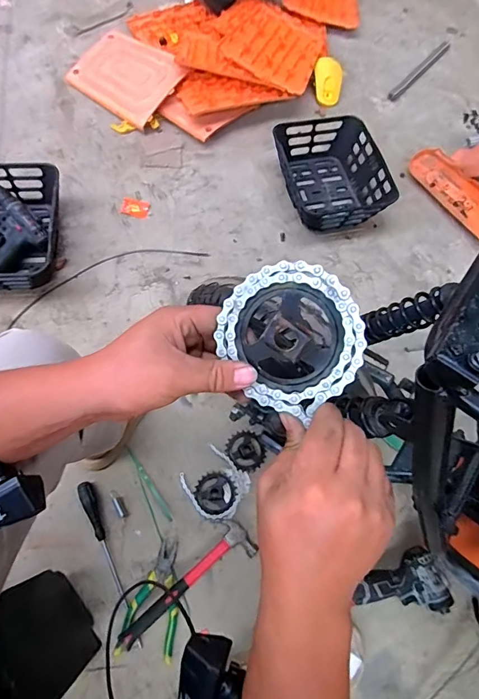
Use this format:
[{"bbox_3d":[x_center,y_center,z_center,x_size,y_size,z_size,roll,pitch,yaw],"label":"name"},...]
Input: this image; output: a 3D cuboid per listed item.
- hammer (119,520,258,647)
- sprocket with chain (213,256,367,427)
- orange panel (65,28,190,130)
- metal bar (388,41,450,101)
[{"bbox_3d":[-0.094,0.428,0.740,0.273,0.034,0.079,-35,75,-17],"label":"hammer"},{"bbox_3d":[0.036,-0.009,0.289,0.097,0.021,0.103,1,94,13],"label":"sprocket with chain"},{"bbox_3d":[-0.336,-0.812,1.193,0.324,0.024,0.240,39,83,17],"label":"orange panel"},{"bbox_3d":[0.599,-0.923,1.335,0.035,0.014,0.386,40,70,11],"label":"metal bar"}]

